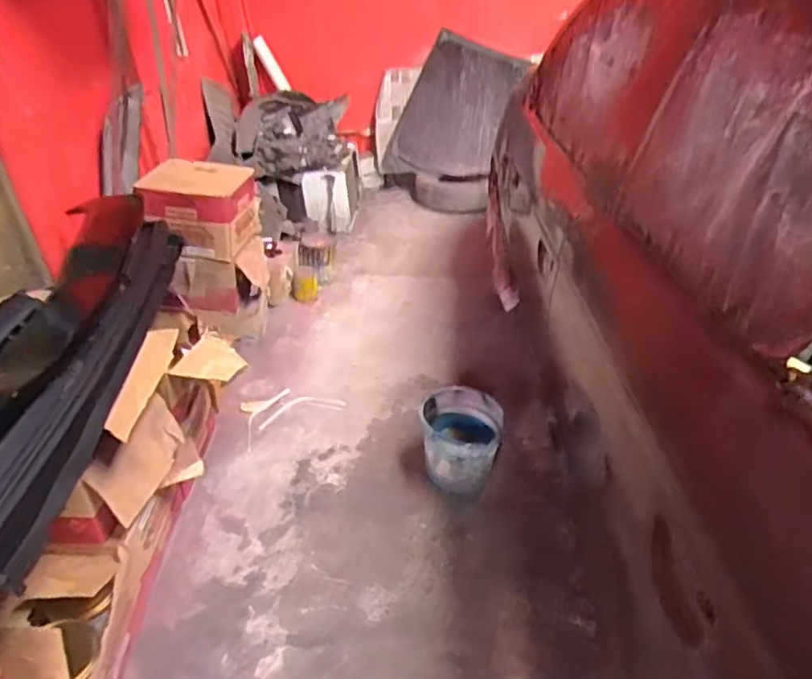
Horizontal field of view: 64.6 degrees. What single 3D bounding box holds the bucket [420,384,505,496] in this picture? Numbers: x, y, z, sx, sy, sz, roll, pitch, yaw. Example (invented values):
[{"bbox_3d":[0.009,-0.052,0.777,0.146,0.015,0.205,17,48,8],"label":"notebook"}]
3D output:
[{"bbox_3d":[0.164,0.300,1.903,0.232,0.205,0.246,1,36,-1],"label":"bucket"}]

